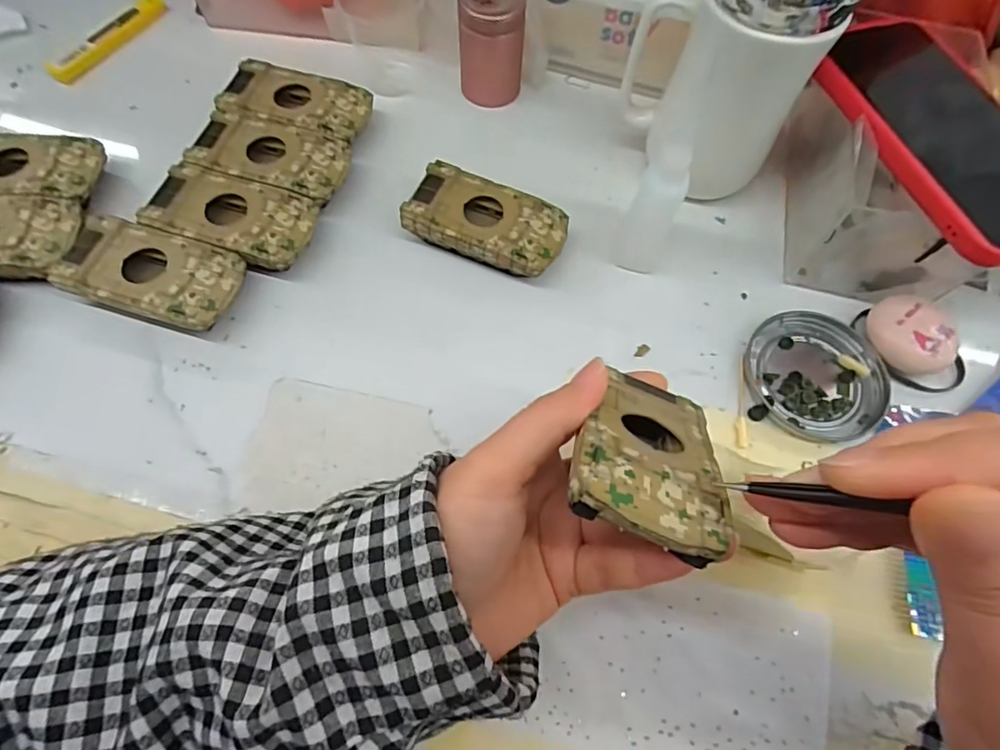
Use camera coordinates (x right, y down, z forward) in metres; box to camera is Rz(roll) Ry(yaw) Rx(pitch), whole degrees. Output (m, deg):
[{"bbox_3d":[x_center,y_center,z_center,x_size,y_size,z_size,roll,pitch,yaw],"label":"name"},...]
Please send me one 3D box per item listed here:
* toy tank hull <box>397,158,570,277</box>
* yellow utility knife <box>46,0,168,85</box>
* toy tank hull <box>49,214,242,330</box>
[{"bbox_3d":[-0.008,-0.092,0.334,0.094,0.026,0.054,21,67,7],"label":"toy tank hull"},{"bbox_3d":[-0.294,-0.255,0.402,0.021,0.011,0.104,29,68,10],"label":"yellow utility knife"},{"bbox_3d":[-0.199,-0.056,0.309,0.098,0.024,0.051,18,67,6],"label":"toy tank hull"}]

